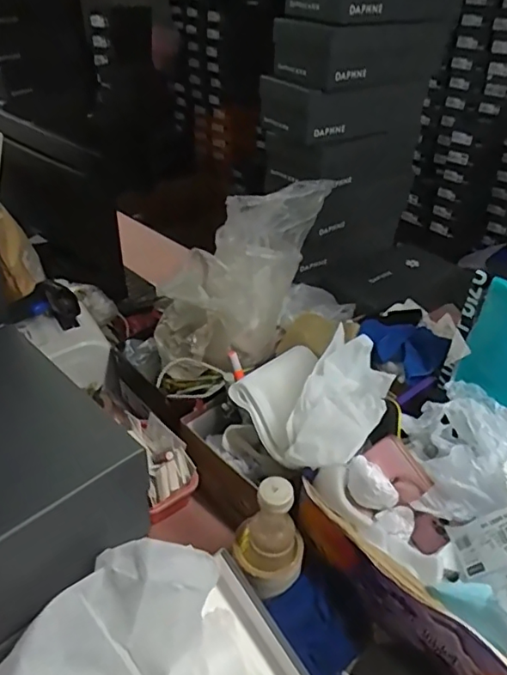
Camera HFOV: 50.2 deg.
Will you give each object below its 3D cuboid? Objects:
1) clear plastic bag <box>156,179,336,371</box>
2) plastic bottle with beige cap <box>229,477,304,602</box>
[{"bbox_3d":[-0.023,-0.114,0.905,0.174,0.162,0.378,32,86,34],"label":"clear plastic bag"},{"bbox_3d":[0.019,0.235,0.637,0.087,0.142,0.072,2,36,0],"label":"plastic bottle with beige cap"}]

